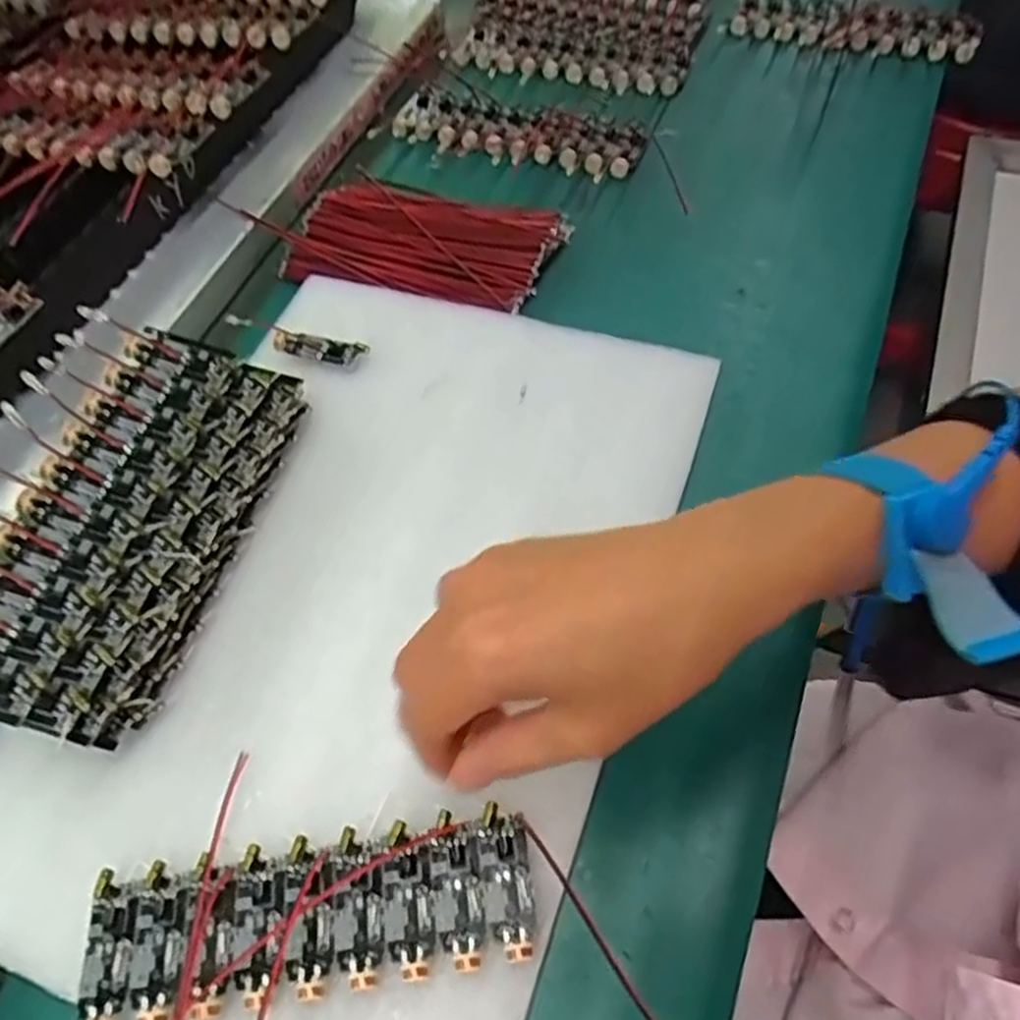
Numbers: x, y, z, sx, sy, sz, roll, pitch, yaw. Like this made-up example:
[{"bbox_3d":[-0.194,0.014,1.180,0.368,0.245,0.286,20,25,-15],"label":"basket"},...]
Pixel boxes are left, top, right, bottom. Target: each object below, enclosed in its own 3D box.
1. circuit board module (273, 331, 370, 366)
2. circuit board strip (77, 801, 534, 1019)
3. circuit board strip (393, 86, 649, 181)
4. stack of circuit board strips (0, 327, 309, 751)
[{"bbox_3d":[-0.092,-0.079,0.377,0.045,0.007,0.015,10,59,11],"label":"circuit board module"},{"bbox_3d":[-0.062,0.127,0.244,0.137,0.008,0.045,-10,57,-2],"label":"circuit board strip"},{"bbox_3d":[0.002,-0.229,0.476,0.157,0.009,0.065,19,61,16],"label":"circuit board strip"},{"bbox_3d":[-0.146,0.004,0.303,0.074,0.027,0.162,21,60,-4],"label":"stack of circuit board strips"}]

